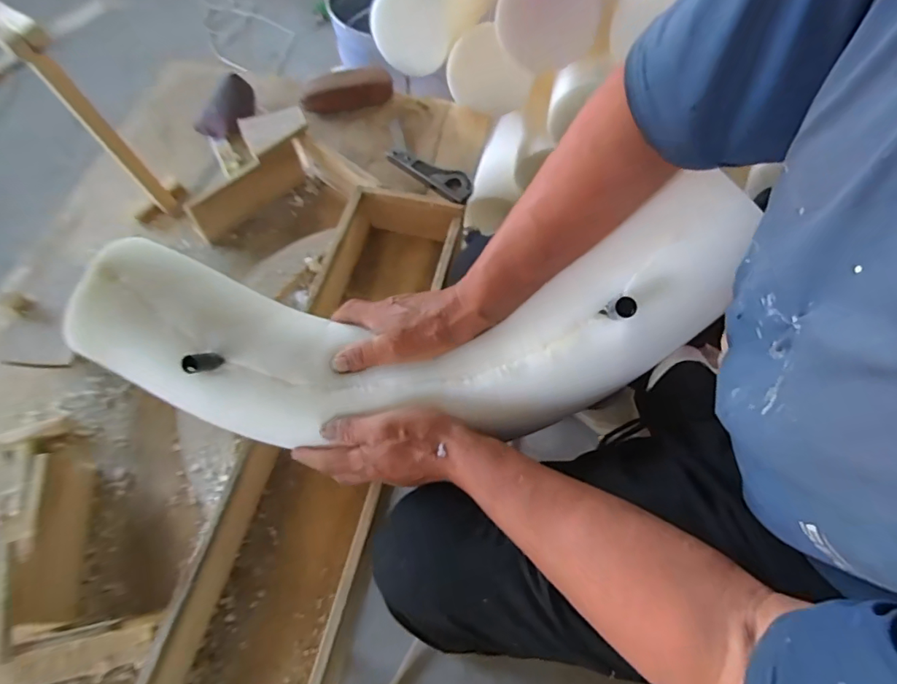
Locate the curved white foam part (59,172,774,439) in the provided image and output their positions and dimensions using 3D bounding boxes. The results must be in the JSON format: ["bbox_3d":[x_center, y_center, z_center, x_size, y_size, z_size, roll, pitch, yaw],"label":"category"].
[{"bbox_3d":[-0.046,-0.017,0.453,0.571,0.147,0.168,-4,62,9],"label":"curved white foam part"}]

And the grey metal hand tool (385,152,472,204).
[{"bbox_3d":[-0.028,-0.265,0.791,0.152,0.018,0.051,30,67,16],"label":"grey metal hand tool"}]

